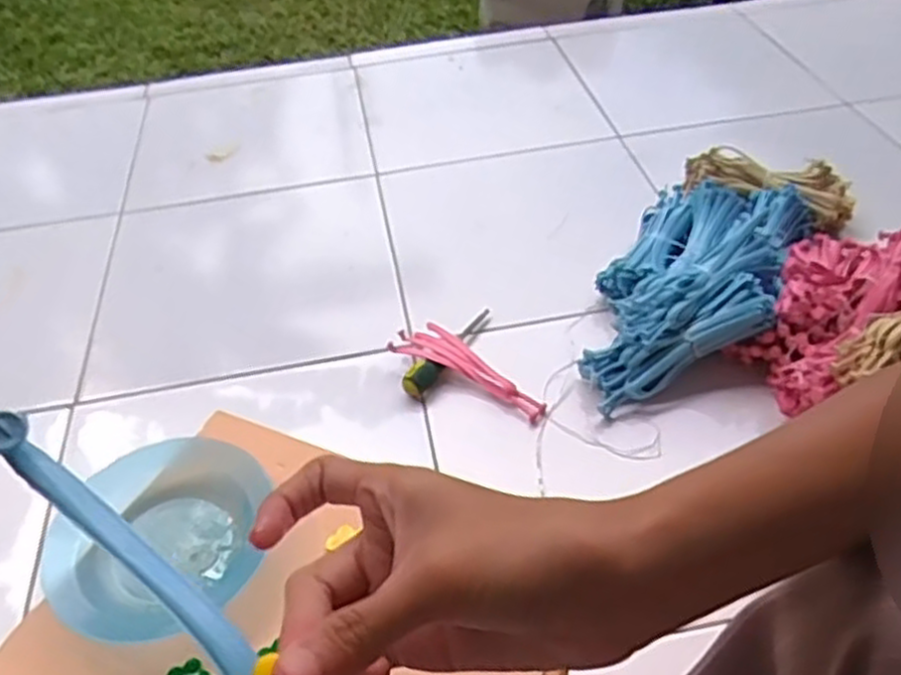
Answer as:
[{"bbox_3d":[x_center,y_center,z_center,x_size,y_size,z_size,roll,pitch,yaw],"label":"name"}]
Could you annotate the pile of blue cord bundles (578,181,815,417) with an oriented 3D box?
[{"bbox_3d":[0.293,-0.075,0.915,0.197,0.107,0.395,19,49,22],"label":"pile of blue cord bundles"}]

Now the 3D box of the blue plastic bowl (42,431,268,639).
[{"bbox_3d":[-0.175,0.120,0.459,0.109,0.032,0.127,21,50,24],"label":"blue plastic bowl"}]

